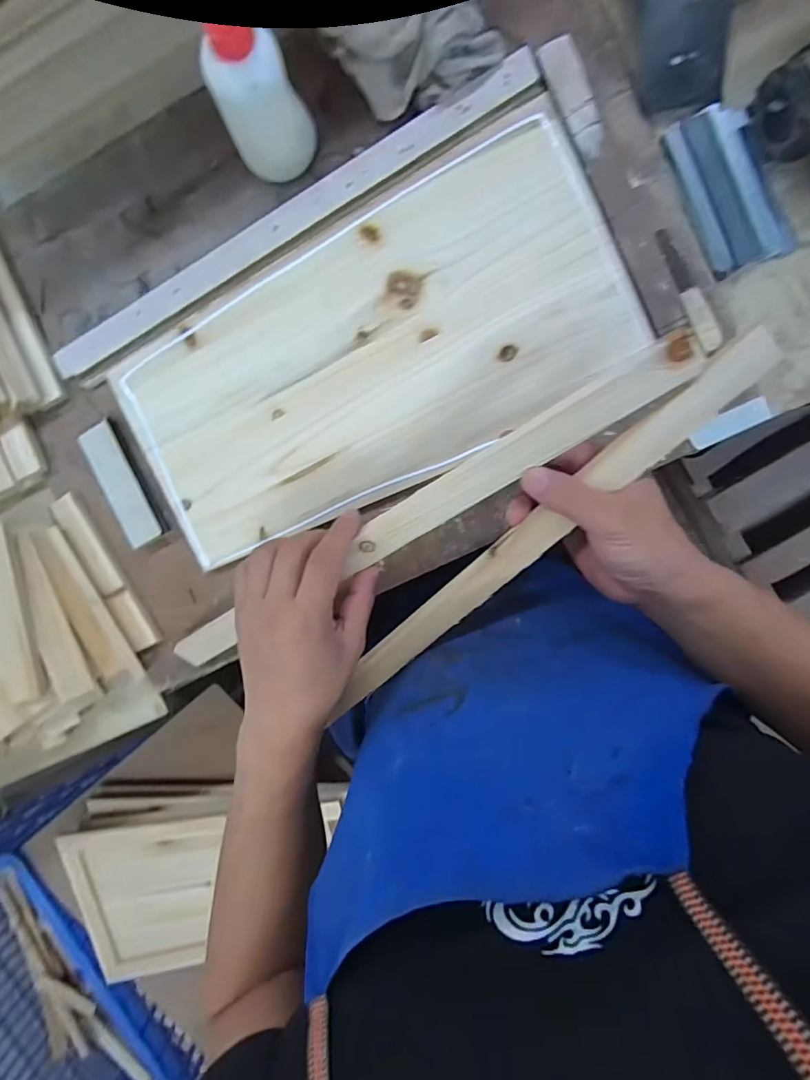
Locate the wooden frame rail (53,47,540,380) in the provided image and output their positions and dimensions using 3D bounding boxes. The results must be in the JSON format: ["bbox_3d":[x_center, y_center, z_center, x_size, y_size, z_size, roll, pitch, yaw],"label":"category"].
[{"bbox_3d":[-0.103,-0.260,0.398,0.450,0.009,0.031,-28,94,8],"label":"wooden frame rail"}]

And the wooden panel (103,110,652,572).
[{"bbox_3d":[-0.030,-0.147,0.409,0.423,0.009,0.216,-28,94,8],"label":"wooden panel"}]

